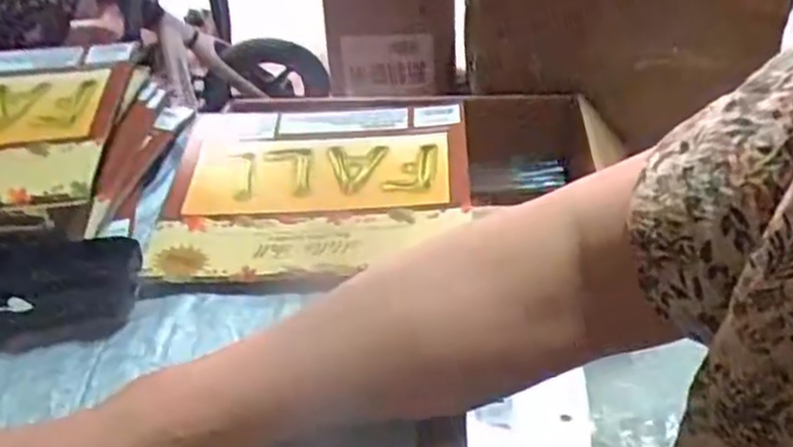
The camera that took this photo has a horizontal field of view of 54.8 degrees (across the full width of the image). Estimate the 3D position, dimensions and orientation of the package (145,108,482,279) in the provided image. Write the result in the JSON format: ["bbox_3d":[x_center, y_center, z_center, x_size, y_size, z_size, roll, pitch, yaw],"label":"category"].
[{"bbox_3d":[-0.054,-0.024,0.497,0.193,0.025,0.162,-1,41,3],"label":"package"}]

